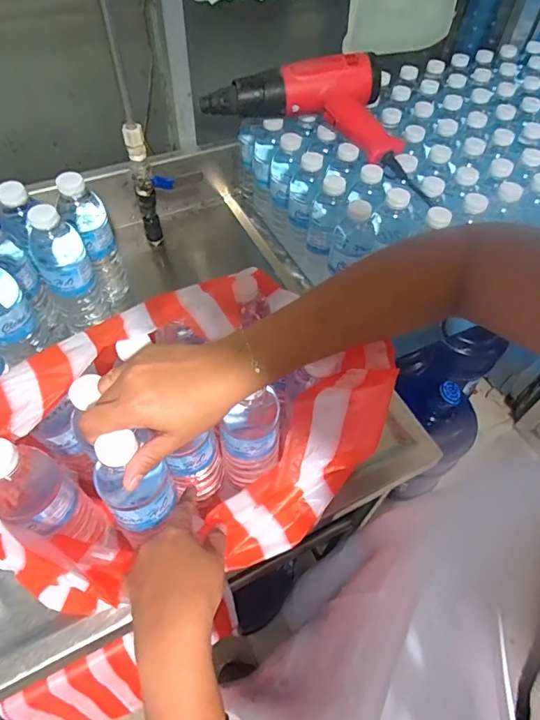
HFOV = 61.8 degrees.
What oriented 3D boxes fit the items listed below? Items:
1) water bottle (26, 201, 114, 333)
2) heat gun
[{"bbox_3d":[-0.256,-0.102,0.587,0.066,0.211,0.055,-22,58,-17],"label":"water bottle"},{"bbox_3d":[0.087,-0.376,0.669,0.352,0.087,0.158,22,56,13],"label":"heat gun"}]

